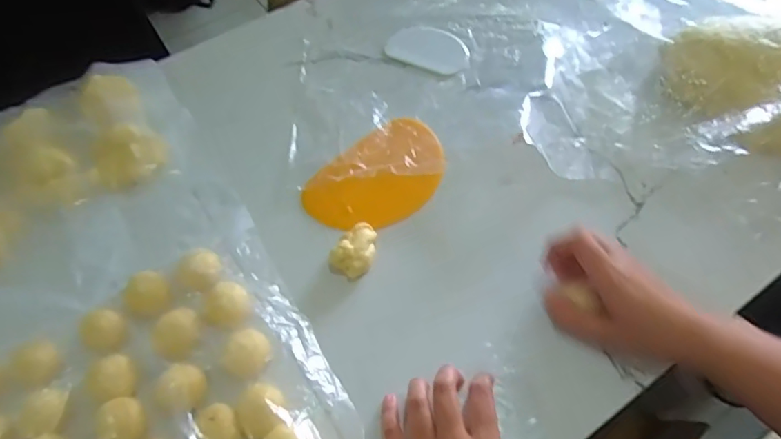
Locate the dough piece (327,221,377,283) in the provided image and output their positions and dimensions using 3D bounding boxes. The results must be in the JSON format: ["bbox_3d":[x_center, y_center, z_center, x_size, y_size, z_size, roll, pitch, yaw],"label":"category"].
[{"bbox_3d":[-0.029,0.026,0.479,0.033,0.025,0.053,21,60,17],"label":"dough piece"}]

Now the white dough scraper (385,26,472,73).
[{"bbox_3d":[0.047,-0.204,0.638,0.103,0.010,0.071,30,62,21],"label":"white dough scraper"}]

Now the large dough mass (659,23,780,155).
[{"bbox_3d":[0.391,-0.127,0.517,0.230,0.054,0.156,5,56,7],"label":"large dough mass"}]

